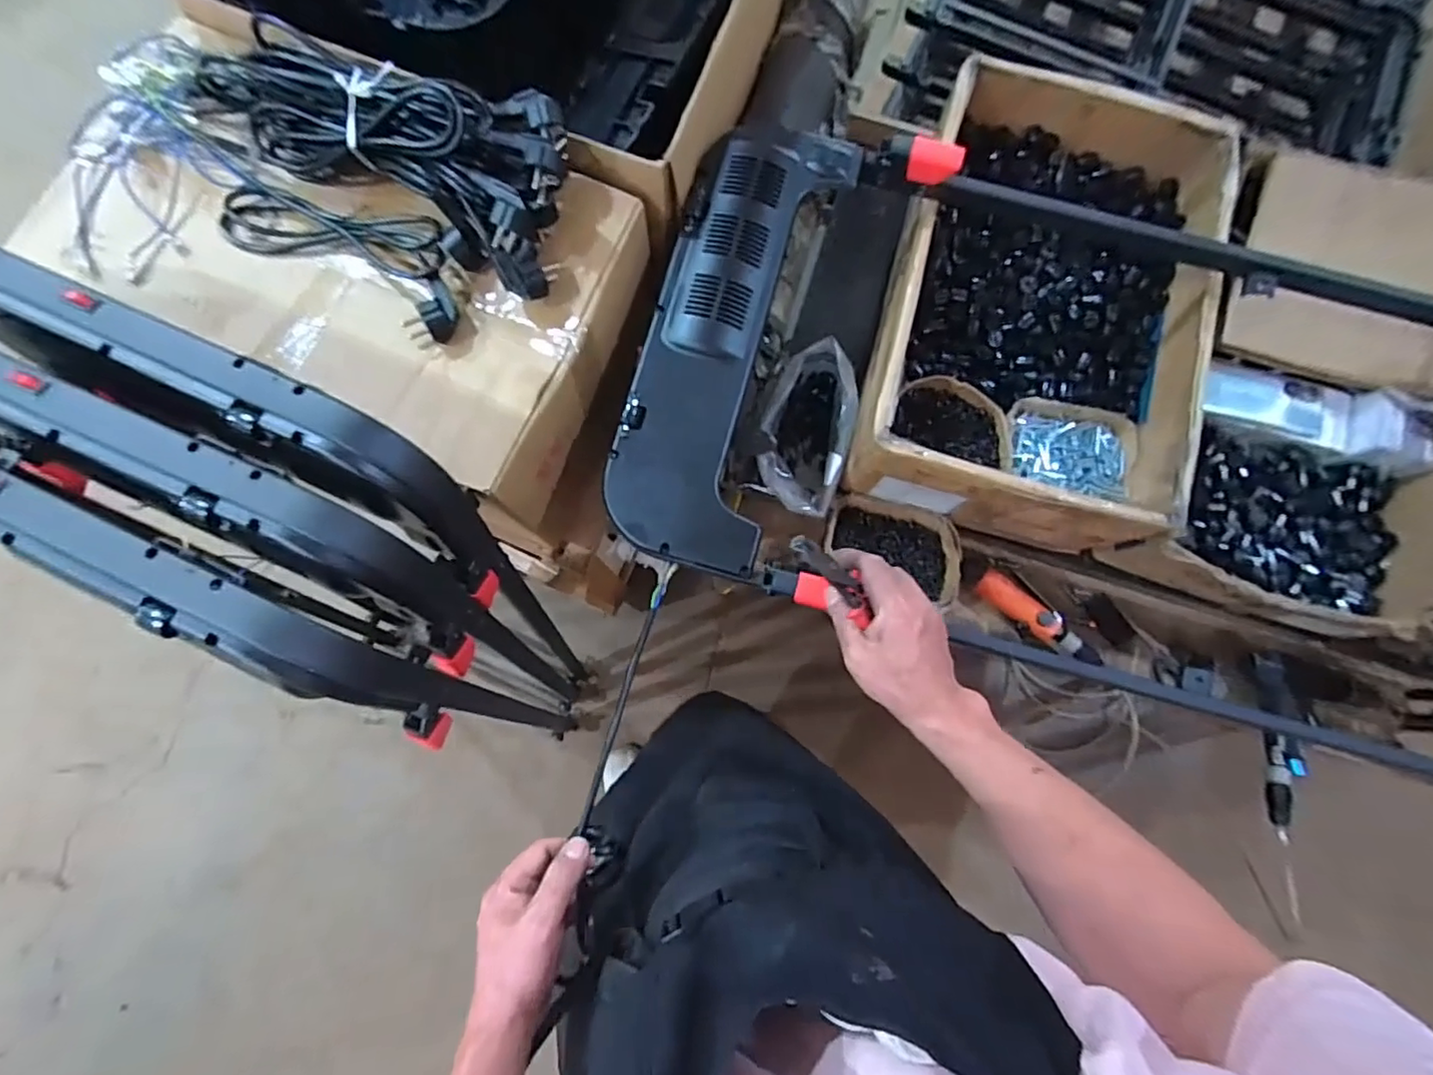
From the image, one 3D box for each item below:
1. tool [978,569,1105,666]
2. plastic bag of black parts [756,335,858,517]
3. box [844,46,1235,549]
[{"bbox_3d":[0.431,0.108,0.811,0.170,0.035,0.042,40,81,6],"label":"tool"},{"bbox_3d":[0.118,-0.140,0.791,0.105,0.126,0.219,16,80,2],"label":"plastic bag of black parts"},{"bbox_3d":[0.403,-0.294,0.765,0.372,0.155,0.555,13,80,1],"label":"box"}]

